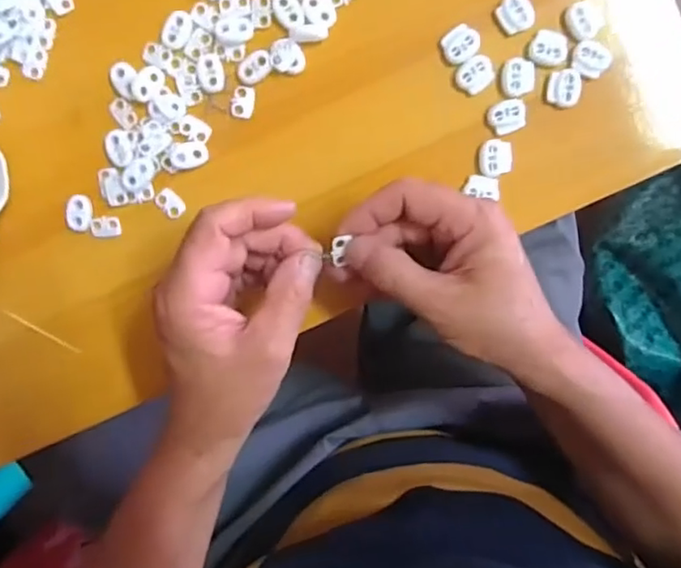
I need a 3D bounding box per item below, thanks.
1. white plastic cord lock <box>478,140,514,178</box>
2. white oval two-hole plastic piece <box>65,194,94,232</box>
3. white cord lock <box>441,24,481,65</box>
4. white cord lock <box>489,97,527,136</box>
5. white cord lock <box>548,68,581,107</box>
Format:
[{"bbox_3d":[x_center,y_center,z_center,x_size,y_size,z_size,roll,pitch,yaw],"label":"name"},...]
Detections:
[{"bbox_3d":[0.096,-0.077,0.365,0.020,0.005,0.022,-6,96,0],"label":"white plastic cord lock"},{"bbox_3d":[-0.164,-0.044,0.372,0.016,0.004,0.022,-4,96,0],"label":"white oval two-hole plastic piece"},{"bbox_3d":[0.073,-0.144,0.355,0.022,0.004,0.020,-33,95,3],"label":"white cord lock"},{"bbox_3d":[0.102,-0.102,0.362,0.022,0.004,0.019,-18,96,1],"label":"white cord lock"},{"bbox_3d":[0.135,-0.119,0.359,0.018,0.005,0.021,7,96,-1],"label":"white cord lock"}]

